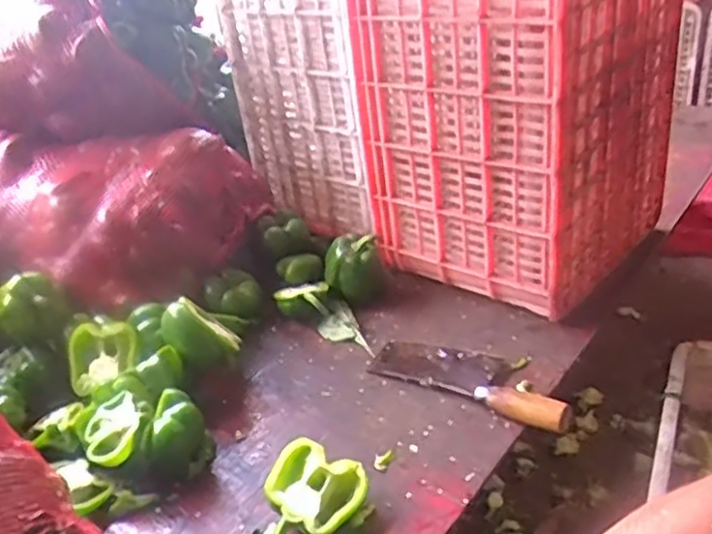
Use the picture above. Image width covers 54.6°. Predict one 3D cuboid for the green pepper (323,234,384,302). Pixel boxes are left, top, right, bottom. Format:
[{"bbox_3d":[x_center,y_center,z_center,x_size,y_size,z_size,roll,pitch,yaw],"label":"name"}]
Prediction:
[{"bbox_3d":[-0.003,0.005,0.958,0.082,0.080,0.072,-7,30,0],"label":"green pepper"}]

